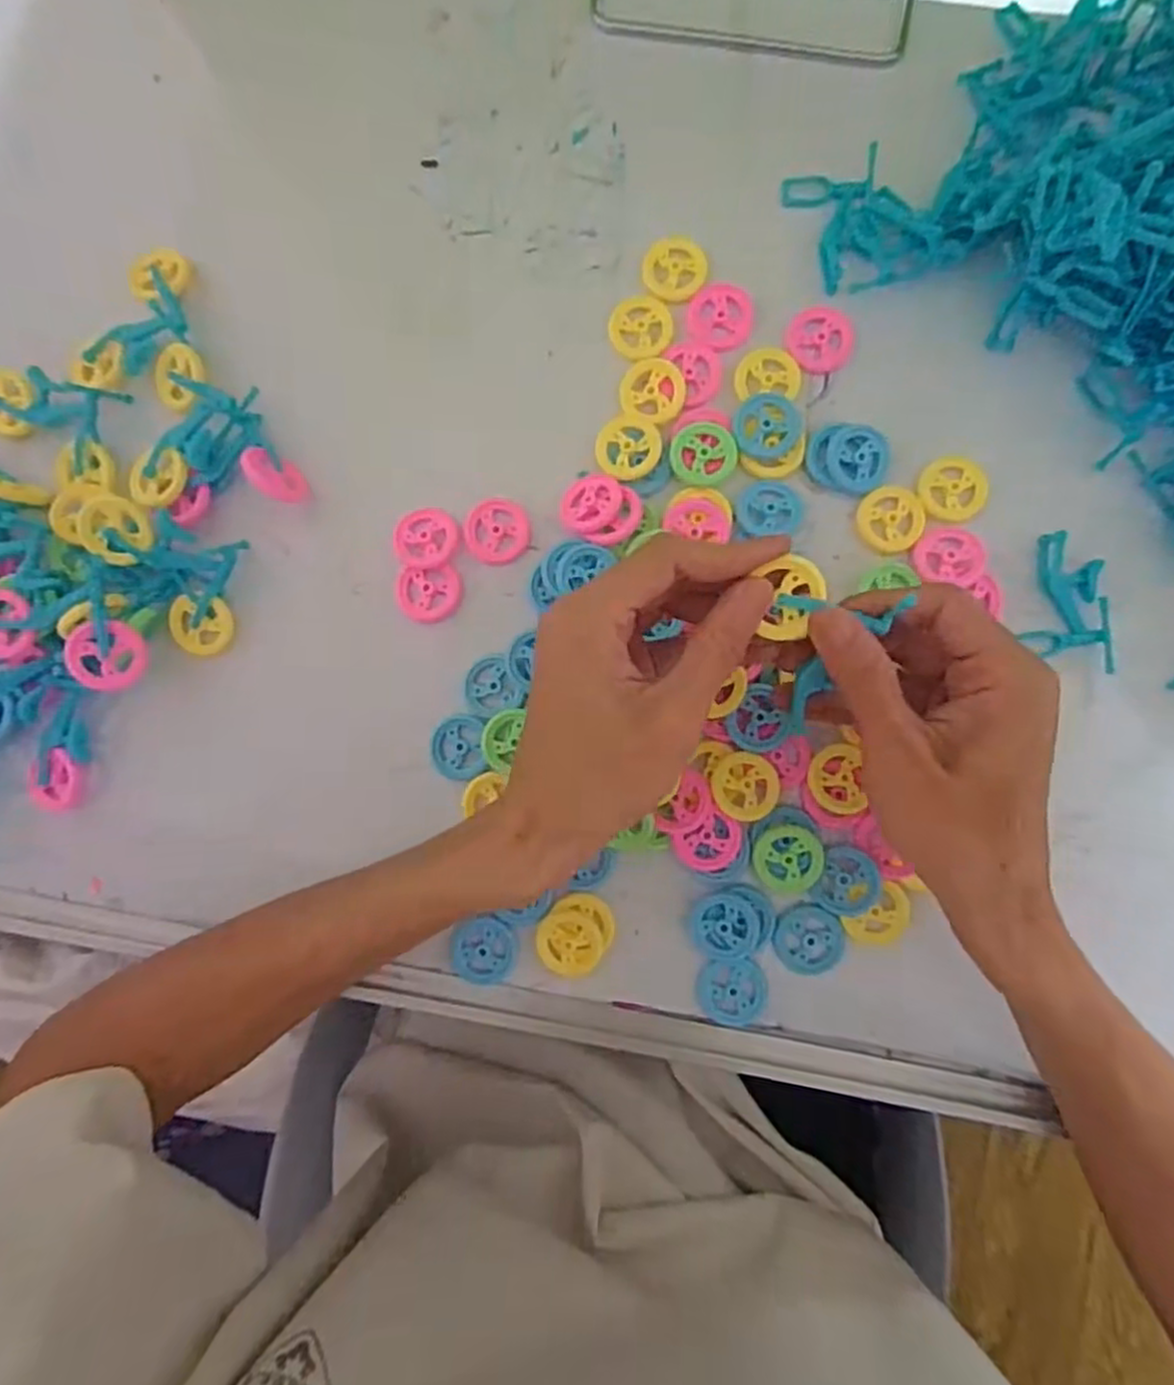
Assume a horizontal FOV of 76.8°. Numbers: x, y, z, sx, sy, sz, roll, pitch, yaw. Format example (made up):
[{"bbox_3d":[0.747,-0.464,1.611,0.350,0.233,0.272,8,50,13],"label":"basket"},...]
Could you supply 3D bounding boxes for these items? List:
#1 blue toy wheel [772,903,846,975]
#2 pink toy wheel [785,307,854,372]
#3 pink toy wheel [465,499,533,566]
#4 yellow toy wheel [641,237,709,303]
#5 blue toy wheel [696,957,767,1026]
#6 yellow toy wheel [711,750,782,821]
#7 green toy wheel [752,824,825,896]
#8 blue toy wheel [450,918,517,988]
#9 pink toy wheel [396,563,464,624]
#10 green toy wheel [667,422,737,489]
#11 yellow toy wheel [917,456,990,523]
[{"bbox_3d":[0.097,0.109,0.325,0.030,0.004,0.030,2,88,4],"label":"blue toy wheel"},{"bbox_3d":[0.106,-0.161,0.336,0.029,0.004,0.029,0,88,3],"label":"pink toy wheel"},{"bbox_3d":[-0.041,-0.075,0.341,0.029,0.007,0.030,0,88,3],"label":"pink toy wheel"},{"bbox_3d":[0.041,-0.196,0.342,0.030,0.004,0.031,3,88,4],"label":"yellow toy wheel"},{"bbox_3d":[0.064,0.131,0.324,0.029,0.004,0.030,0,88,3],"label":"blue toy wheel"},{"bbox_3d":[0.069,0.041,0.324,0.029,0.007,0.028,0,88,3],"label":"yellow toy wheel"},{"bbox_3d":[0.088,0.073,0.323,0.029,0.004,0.029,0,88,3],"label":"green toy wheel"},{"bbox_3d":[-0.046,0.117,0.333,0.028,0.004,0.029,13,88,4],"label":"blue toy wheel"},{"bbox_3d":[-0.072,-0.045,0.340,0.029,0.008,0.026,-6,87,3],"label":"pink toy wheel"},{"bbox_3d":[0.053,-0.107,0.333,0.030,0.005,0.028,-3,87,3],"label":"green toy wheel"},{"bbox_3d":[0.164,-0.092,0.333,0.030,0.006,0.029,0,88,3],"label":"yellow toy wheel"}]

